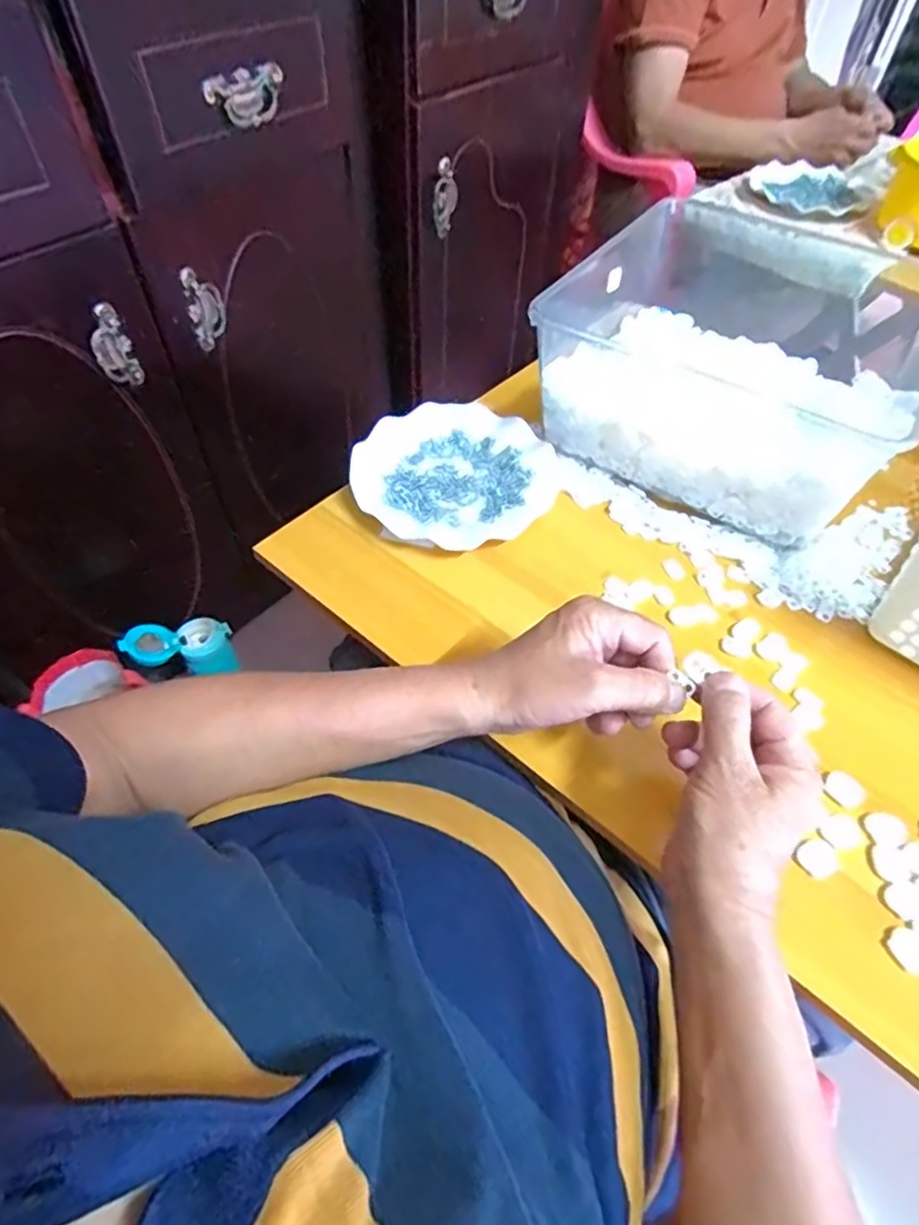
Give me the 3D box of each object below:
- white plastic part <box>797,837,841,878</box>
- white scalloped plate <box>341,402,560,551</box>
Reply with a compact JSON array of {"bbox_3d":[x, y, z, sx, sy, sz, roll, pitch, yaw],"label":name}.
[{"bbox_3d":[0.223,0.154,0.399,0.024,0.009,0.021,-22,56,-18],"label":"white plastic part"},{"bbox_3d":[-0.002,-0.131,0.593,0.178,0.022,0.173,1,53,-1],"label":"white scalloped plate"}]

